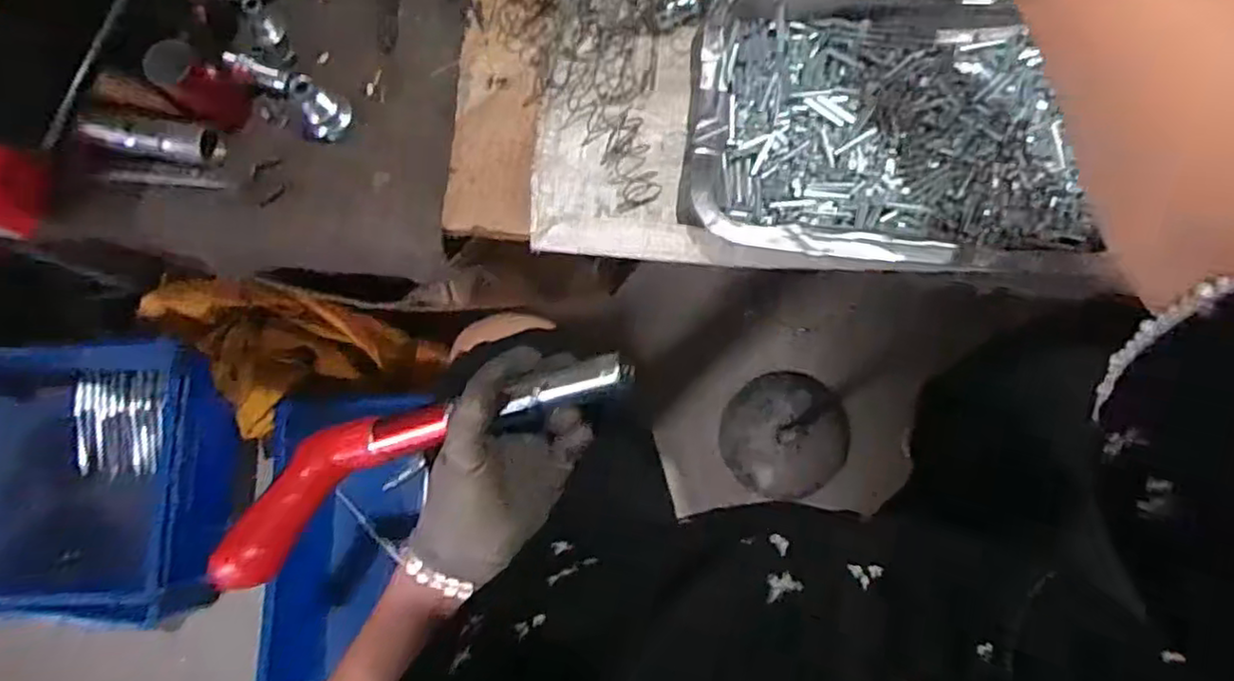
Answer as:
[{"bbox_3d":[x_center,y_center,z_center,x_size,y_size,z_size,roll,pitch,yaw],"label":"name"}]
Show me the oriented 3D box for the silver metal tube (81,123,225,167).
[{"bbox_3d":[-0.303,-0.130,0.435,0.077,0.020,0.020,3,86,-20],"label":"silver metal tube"}]

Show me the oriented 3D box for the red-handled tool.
[{"bbox_3d":[-0.122,0.070,0.423,0.279,0.082,0.078,-22,84,12],"label":"red-handled tool"}]

